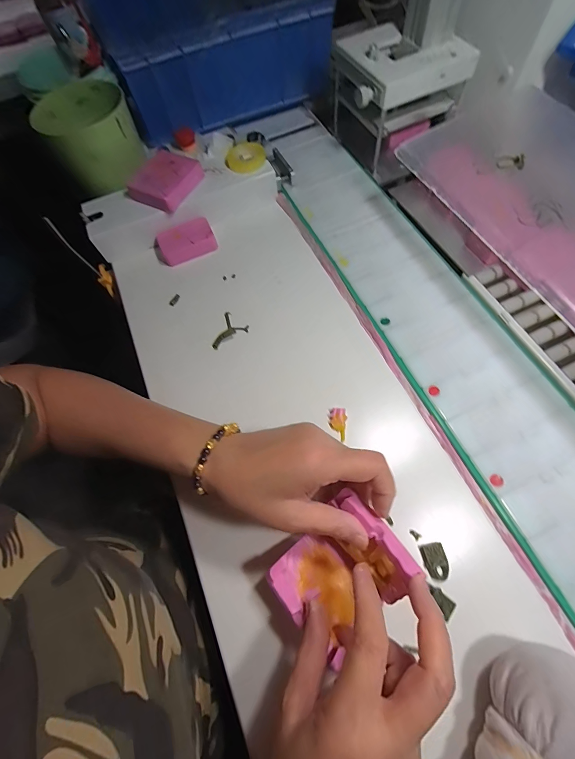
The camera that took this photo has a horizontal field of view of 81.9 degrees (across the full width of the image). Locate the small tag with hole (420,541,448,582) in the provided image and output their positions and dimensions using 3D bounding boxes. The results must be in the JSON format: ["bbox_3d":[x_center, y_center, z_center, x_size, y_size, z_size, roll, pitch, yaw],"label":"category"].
[{"bbox_3d":[0.125,0.152,0.275,0.017,0.004,0.028,-14,66,-1],"label":"small tag with hole"}]

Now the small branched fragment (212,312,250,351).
[{"bbox_3d":[-0.064,-0.054,0.381,0.031,0.011,0.047,14,68,11],"label":"small branched fragment"}]

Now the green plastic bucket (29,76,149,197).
[{"bbox_3d":[-0.259,-0.322,0.446,0.106,0.093,0.127,-30,67,-8],"label":"green plastic bucket"}]

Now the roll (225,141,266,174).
[{"bbox_3d":[-0.057,-0.300,0.448,0.053,0.012,0.052,-2,66,4],"label":"roll"}]

